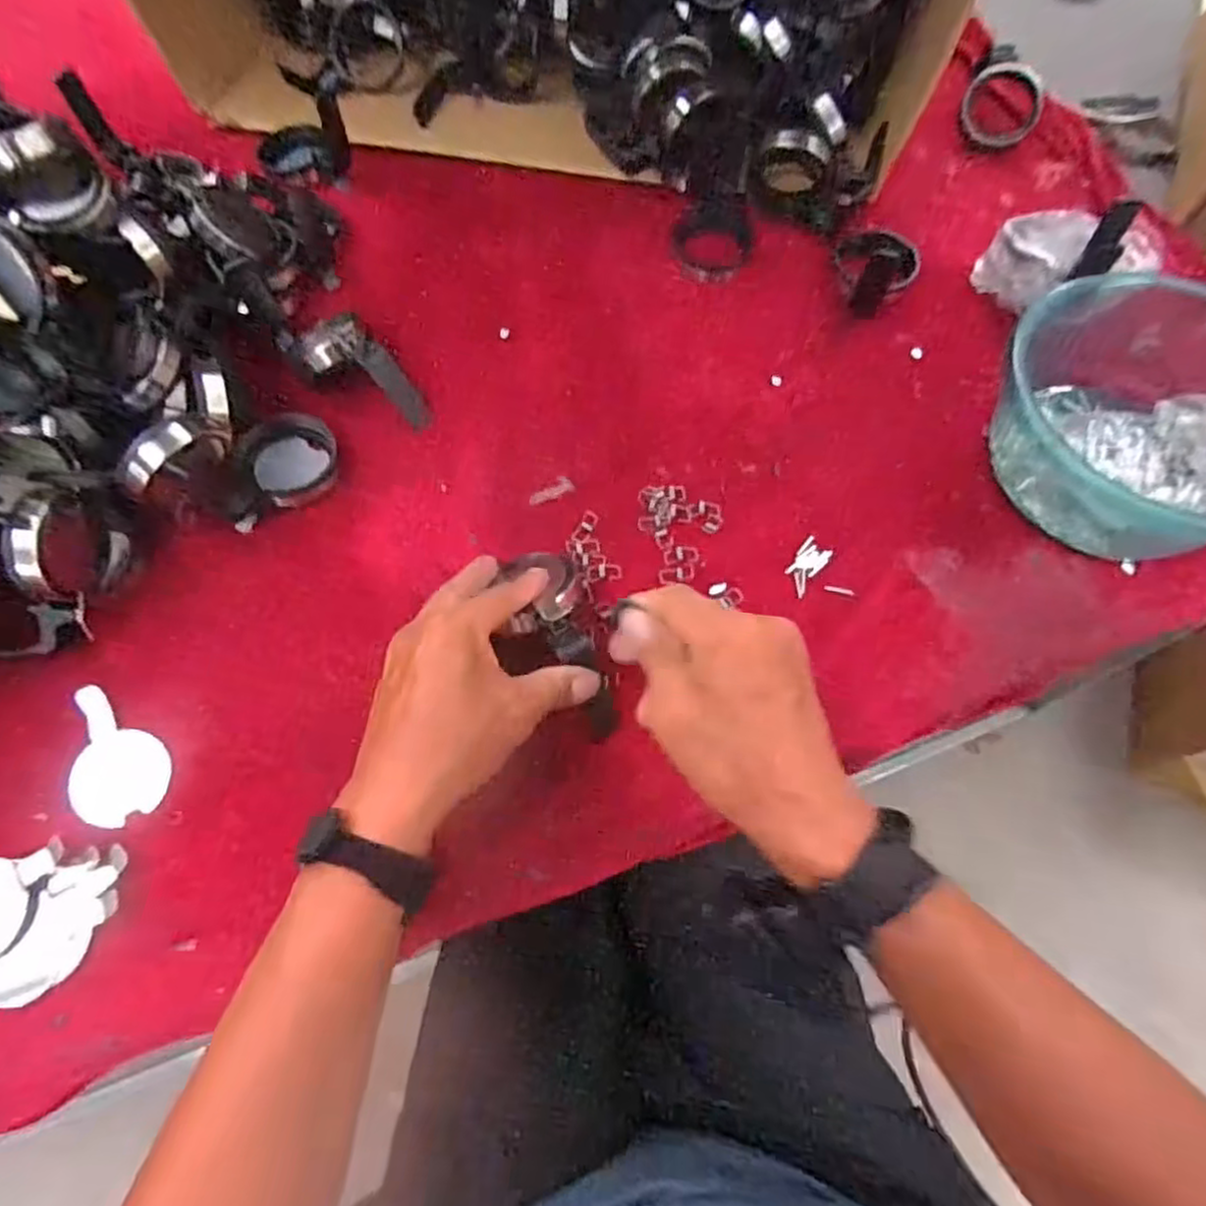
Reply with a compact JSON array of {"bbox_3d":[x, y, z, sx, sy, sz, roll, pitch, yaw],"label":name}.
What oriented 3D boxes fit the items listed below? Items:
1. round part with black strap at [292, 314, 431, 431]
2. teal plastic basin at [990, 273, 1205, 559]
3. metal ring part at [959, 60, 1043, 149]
[{"bbox_3d":[-0.172,-0.171,0.529,0.103,0.039,0.033,33,67,-16],"label":"round part with black strap"},{"bbox_3d":[0.371,-0.119,0.492,0.165,0.099,0.198,-37,72,-16],"label":"teal plastic basin"},{"bbox_3d":[0.366,-0.456,0.654,0.068,0.066,0.016,19,26,18],"label":"metal ring part"}]

